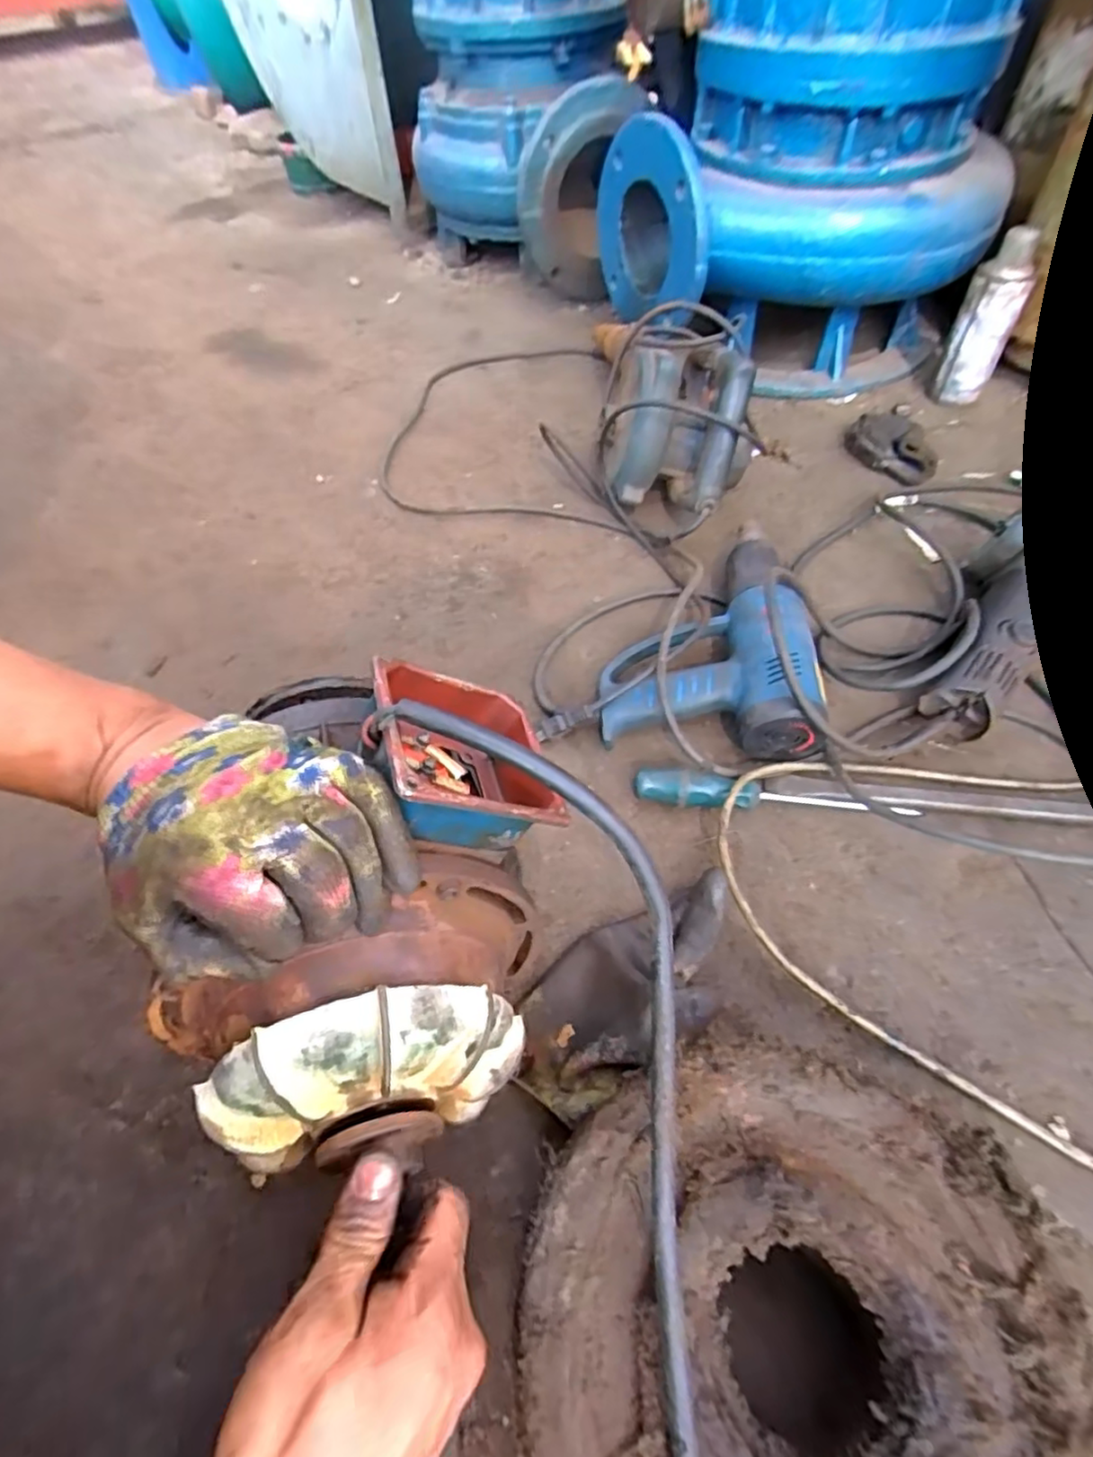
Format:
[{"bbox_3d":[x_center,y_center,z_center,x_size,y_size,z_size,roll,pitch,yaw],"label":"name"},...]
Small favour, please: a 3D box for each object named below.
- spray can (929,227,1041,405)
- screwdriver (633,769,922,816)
[{"bbox_3d":[0.522,-0.483,0.762,0.063,0.170,0.053,23,61,18],"label":"spray can"},{"bbox_3d":[0.183,0.053,0.507,0.222,0.029,0.024,1,56,5],"label":"screwdriver"}]

